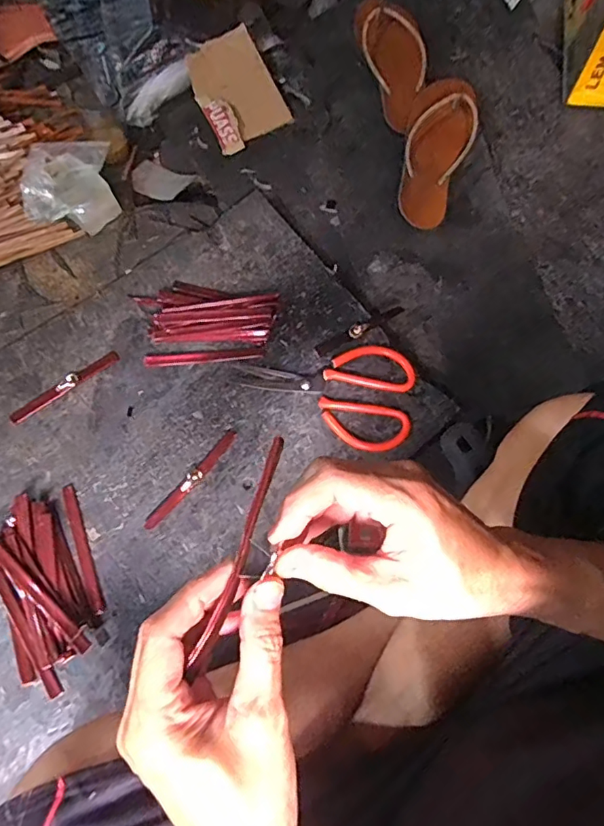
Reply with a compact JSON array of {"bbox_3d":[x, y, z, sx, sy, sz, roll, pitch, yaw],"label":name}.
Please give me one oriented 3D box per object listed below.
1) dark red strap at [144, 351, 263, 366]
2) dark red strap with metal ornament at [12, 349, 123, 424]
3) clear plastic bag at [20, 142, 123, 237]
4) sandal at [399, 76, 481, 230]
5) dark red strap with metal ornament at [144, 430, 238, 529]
[{"bbox_3d":[-0.123,-0.070,0.648,0.150,0.006,0.014,-2,73,-3],"label":"dark red strap"},{"bbox_3d":[-0.293,-0.033,0.636,0.145,0.005,0.017,-36,77,-12],"label":"dark red strap with metal ornament"},{"bbox_3d":[-0.331,-0.323,0.729,0.128,0.042,0.134,-12,74,-6],"label":"clear plastic bag"},{"bbox_3d":[0.194,-0.379,0.739,0.094,0.036,0.231,14,89,3],"label":"sandal"},{"bbox_3d":[-0.129,0.078,0.604,0.017,0.006,0.146,41,76,10],"label":"dark red strap with metal ornament"}]

